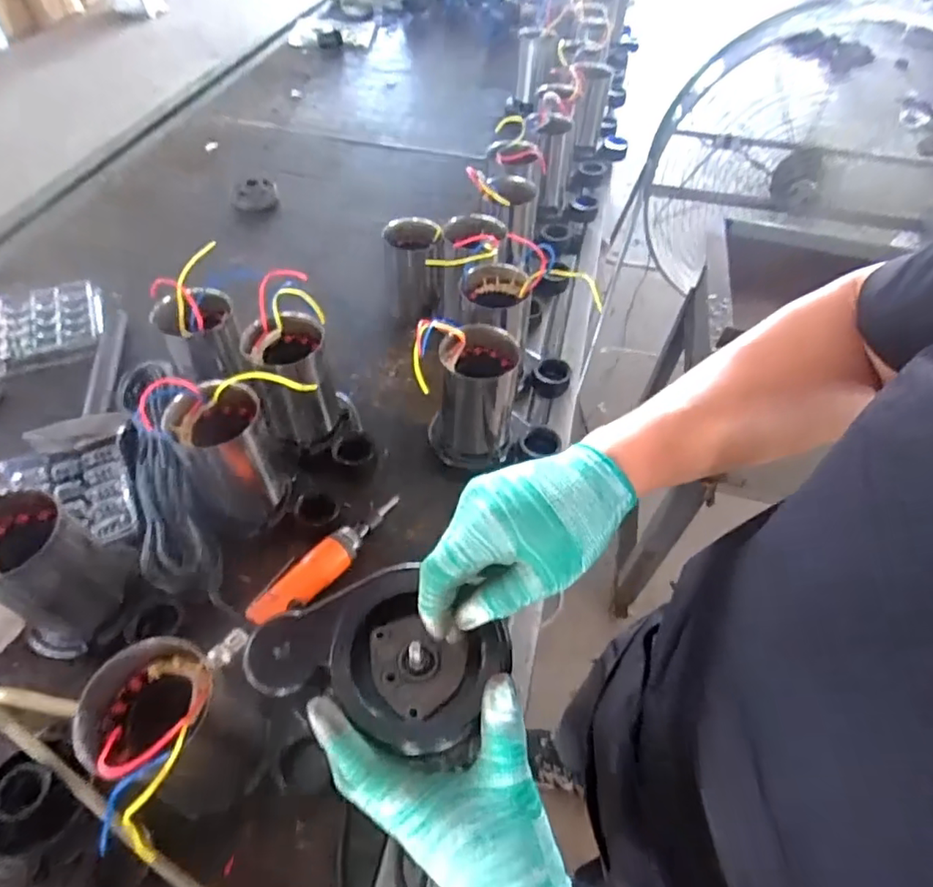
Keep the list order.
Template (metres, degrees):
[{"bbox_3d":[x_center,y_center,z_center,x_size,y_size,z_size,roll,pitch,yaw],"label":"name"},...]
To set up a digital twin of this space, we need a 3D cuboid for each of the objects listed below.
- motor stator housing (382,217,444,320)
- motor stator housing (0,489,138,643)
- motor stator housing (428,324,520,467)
[{"bbox_3d":[-0.086,-0.276,0.926,0.089,0.133,0.095,-3,52,-5],"label":"motor stator housing"},{"bbox_3d":[-0.398,0.117,0.554,0.086,0.144,0.102,32,57,21],"label":"motor stator housing"},{"bbox_3d":[0.009,-0.054,0.722,0.099,0.170,0.107,6,51,2],"label":"motor stator housing"}]

